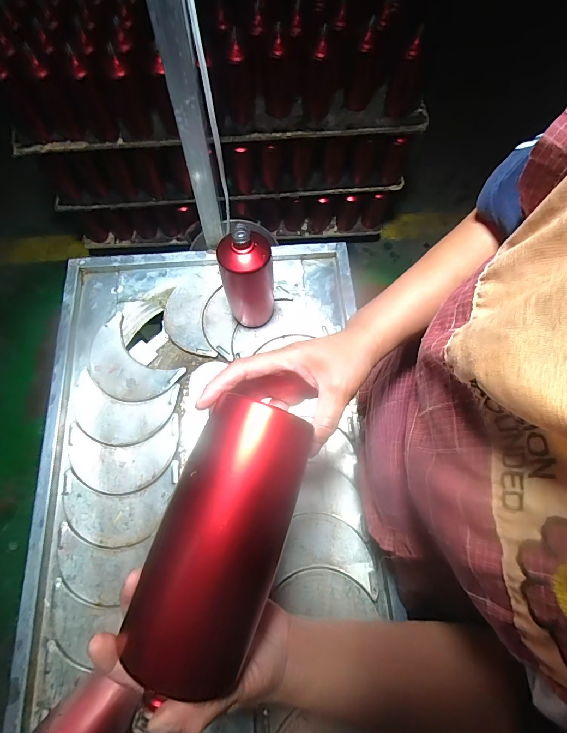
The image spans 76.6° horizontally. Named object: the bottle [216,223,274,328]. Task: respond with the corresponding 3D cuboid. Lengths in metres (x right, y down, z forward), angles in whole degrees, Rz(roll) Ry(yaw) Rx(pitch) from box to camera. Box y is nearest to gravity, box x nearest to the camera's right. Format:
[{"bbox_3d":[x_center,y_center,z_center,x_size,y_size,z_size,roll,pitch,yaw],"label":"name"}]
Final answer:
[{"bbox_3d":[-0.058,-0.133,0.589,0.077,0.188,0.069,-12,73,-4],"label":"bottle"}]

